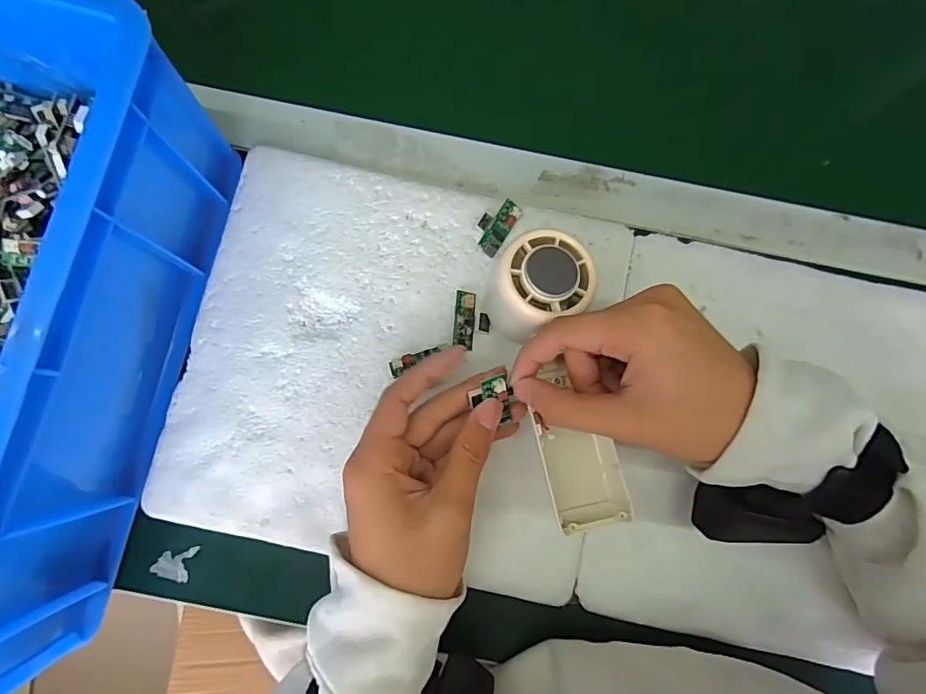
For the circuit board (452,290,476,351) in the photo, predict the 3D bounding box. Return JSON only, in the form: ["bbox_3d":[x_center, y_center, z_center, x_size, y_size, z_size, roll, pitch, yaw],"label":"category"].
[{"bbox_3d":[0.001,-0.018,0.320,0.013,0.007,0.037,4,81,-2],"label":"circuit board"}]

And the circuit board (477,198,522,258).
[{"bbox_3d":[0.021,-0.080,0.328,0.020,0.011,0.039,32,81,2],"label":"circuit board"}]

